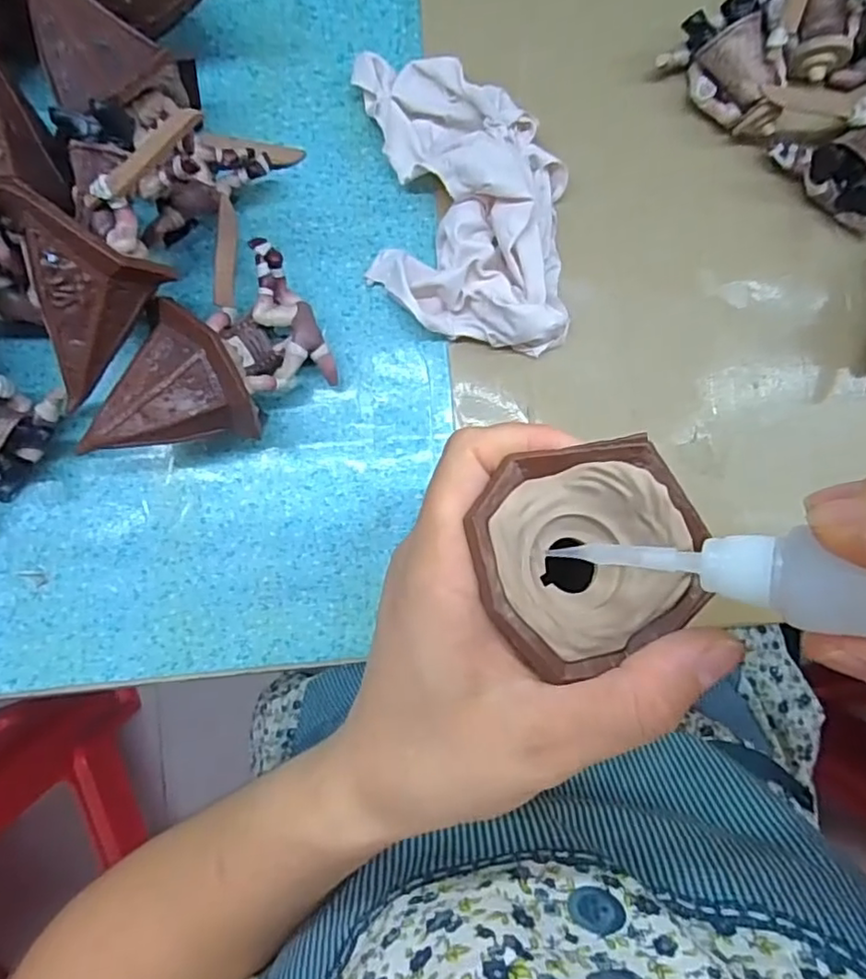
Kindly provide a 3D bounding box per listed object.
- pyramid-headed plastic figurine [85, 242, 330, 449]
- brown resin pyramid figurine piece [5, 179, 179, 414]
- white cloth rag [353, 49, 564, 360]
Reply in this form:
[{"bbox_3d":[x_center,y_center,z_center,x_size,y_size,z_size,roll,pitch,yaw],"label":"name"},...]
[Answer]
[{"bbox_3d":[-0.091,-0.047,0.267,0.103,0.059,0.058,-40,90,-3],"label":"pyramid-headed plastic figurine"},{"bbox_3d":[-0.128,-0.063,0.220,0.046,0.033,0.061,24,89,-2],"label":"brown resin pyramid figurine piece"},{"bbox_3d":[0.015,-0.130,0.285,0.089,0.035,0.129,-2,88,-2],"label":"white cloth rag"}]

